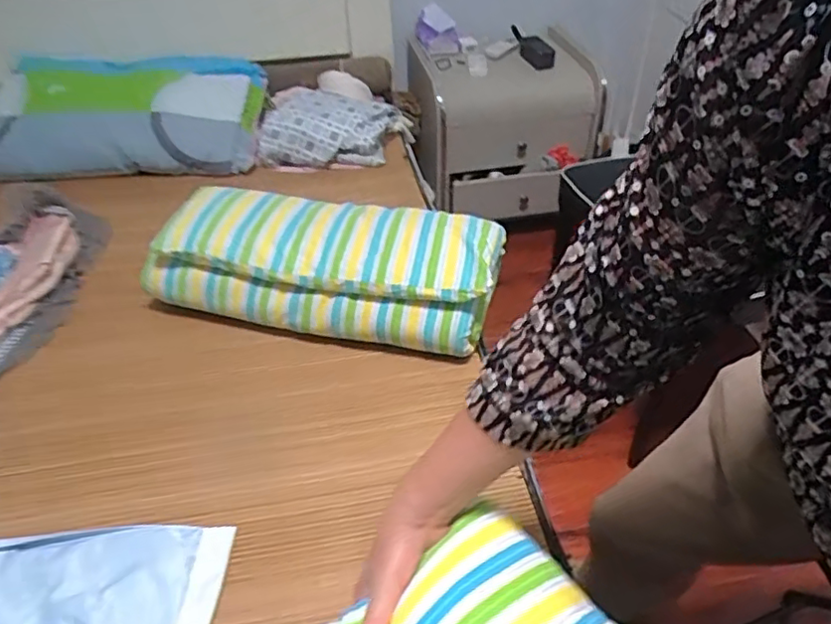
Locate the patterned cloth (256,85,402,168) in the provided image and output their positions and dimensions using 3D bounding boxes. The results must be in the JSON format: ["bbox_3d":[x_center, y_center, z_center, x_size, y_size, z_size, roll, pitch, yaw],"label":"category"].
[{"bbox_3d":[-0.194,-0.404,1.400,0.291,0.139,0.205,0,37,7],"label":"patterned cloth"}]

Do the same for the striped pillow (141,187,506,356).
[{"bbox_3d":[-0.140,-0.067,0.966,0.526,0.164,0.179,7,39,12],"label":"striped pillow"}]

